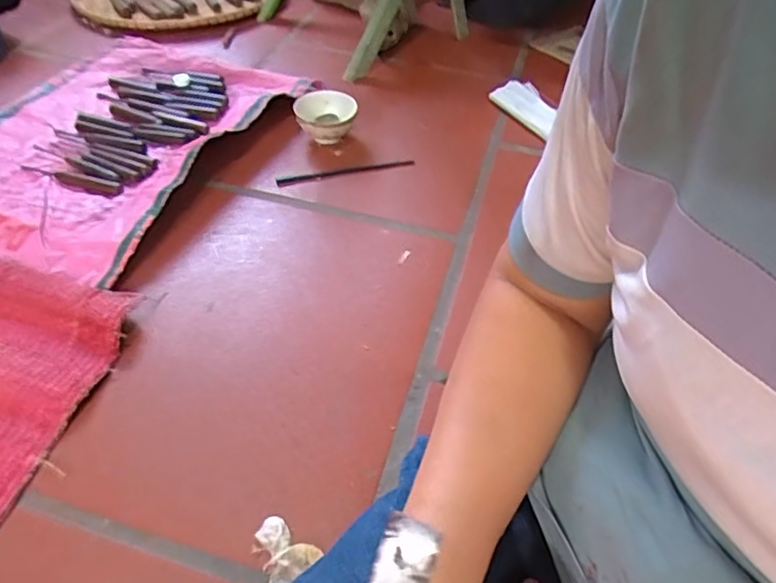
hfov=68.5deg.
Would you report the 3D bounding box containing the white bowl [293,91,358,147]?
[{"bbox_3d":[-0.106,-0.300,0.990,0.107,0.056,0.112,-10,48,-13],"label":"white bowl"}]

